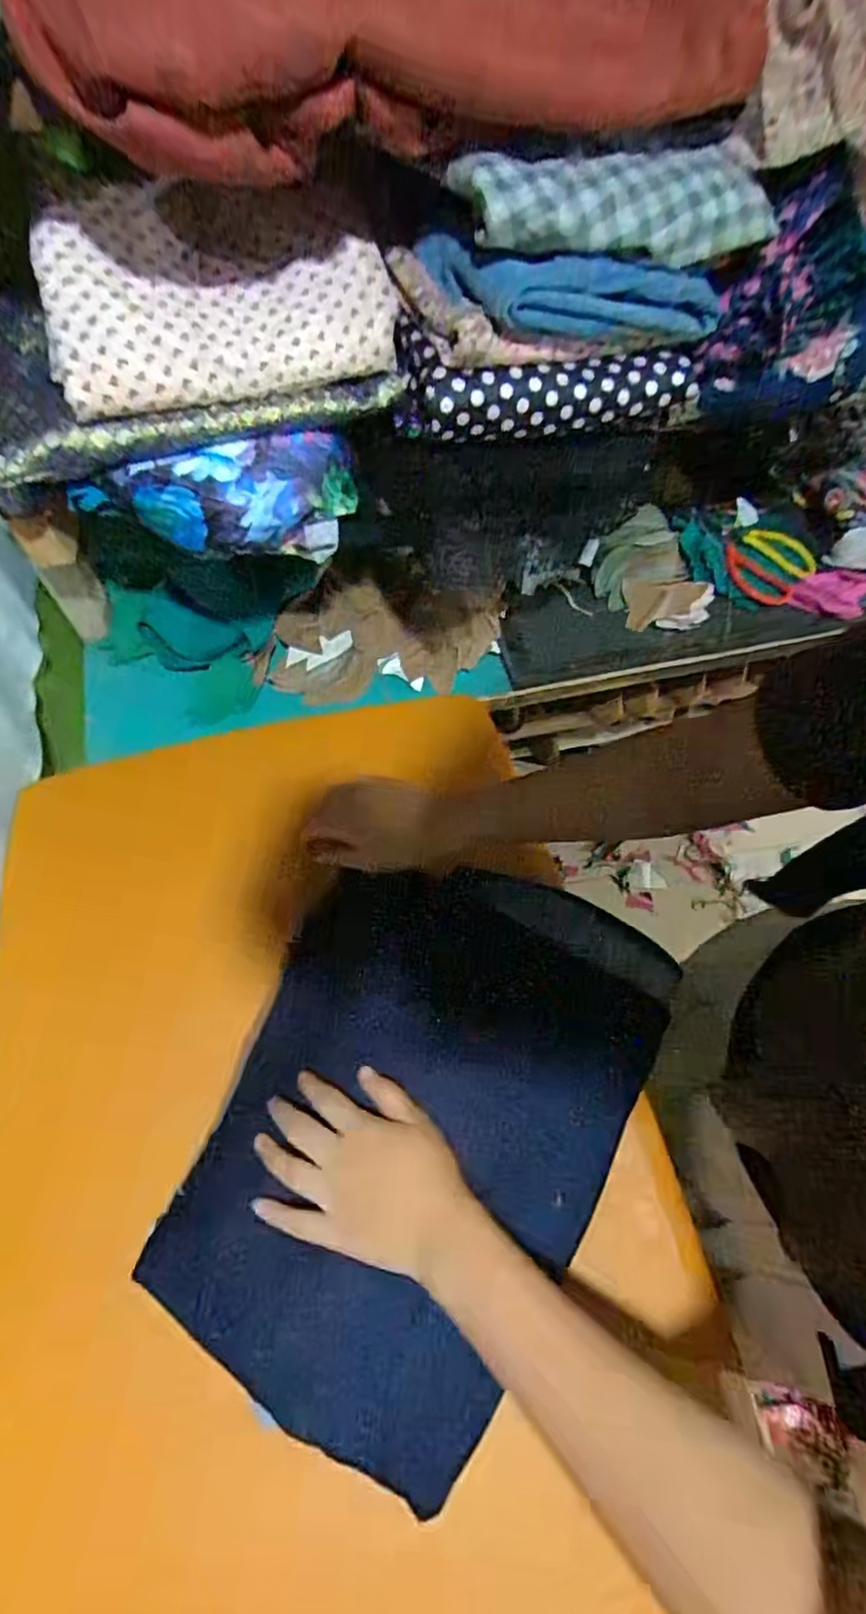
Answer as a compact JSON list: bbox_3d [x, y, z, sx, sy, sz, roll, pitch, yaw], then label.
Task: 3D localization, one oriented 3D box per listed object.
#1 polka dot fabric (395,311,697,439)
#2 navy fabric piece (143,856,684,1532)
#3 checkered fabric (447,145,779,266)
[{"bbox_3d":[0.096,-0.349,0.510,0.242,0.054,0.083,-14,63,-8],"label":"polka dot fabric"},{"bbox_3d":[-0.008,0.205,0.443,0.261,0.025,0.357,23,64,11],"label":"navy fabric piece"},{"bbox_3d":[0.129,-0.409,0.428,0.227,0.053,0.049,-14,63,-8],"label":"checkered fabric"}]

